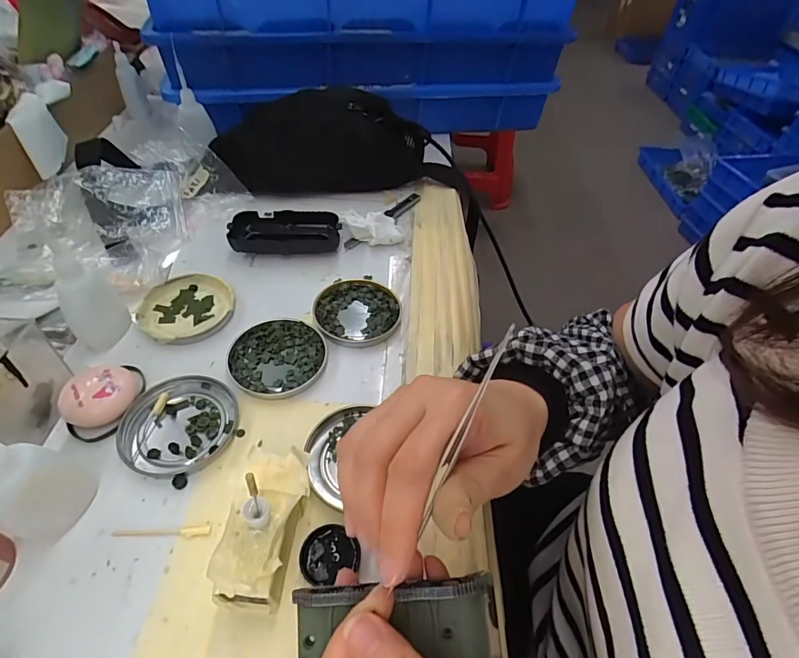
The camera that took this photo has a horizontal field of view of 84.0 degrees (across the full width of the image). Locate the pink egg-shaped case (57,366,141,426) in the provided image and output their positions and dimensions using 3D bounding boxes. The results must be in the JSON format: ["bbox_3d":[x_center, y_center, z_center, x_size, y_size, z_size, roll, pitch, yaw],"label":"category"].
[{"bbox_3d":[-0.220,0.049,0.328,0.041,0.022,0.050,37,55,26],"label":"pink egg-shaped case"}]

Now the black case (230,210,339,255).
[{"bbox_3d":[-0.119,-0.099,0.466,0.110,0.025,0.053,0,48,-5],"label":"black case"}]

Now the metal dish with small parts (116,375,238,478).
[{"bbox_3d":[-0.160,0.069,0.324,0.075,0.009,0.078,2,48,-2],"label":"metal dish with small parts"}]

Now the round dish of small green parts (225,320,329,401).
[{"bbox_3d":[-0.102,0.023,0.369,0.079,0.009,0.076,2,48,-2],"label":"round dish of small green parts"}]

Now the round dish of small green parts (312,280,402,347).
[{"bbox_3d":[-0.039,-0.016,0.409,0.075,0.010,0.075,2,48,-2],"label":"round dish of small green parts"}]

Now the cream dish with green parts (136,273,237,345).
[{"bbox_3d":[-0.192,-0.020,0.399,0.079,0.009,0.077,2,48,-2],"label":"cream dish with green parts"}]

